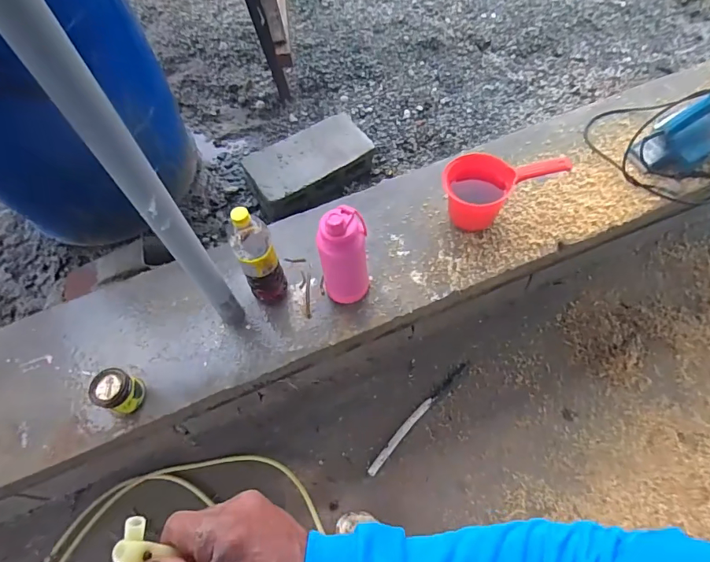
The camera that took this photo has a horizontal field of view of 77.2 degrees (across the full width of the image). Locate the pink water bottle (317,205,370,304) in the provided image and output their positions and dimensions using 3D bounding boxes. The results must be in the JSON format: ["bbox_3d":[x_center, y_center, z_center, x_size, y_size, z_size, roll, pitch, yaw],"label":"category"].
[{"bbox_3d":[-0.021,-0.040,0.870,0.094,0.260,0.084,-7,60,0],"label":"pink water bottle"}]

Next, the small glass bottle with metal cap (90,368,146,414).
[{"bbox_3d":[-0.453,0.214,0.855,0.072,0.100,0.072,14,63,12],"label":"small glass bottle with metal cap"}]

